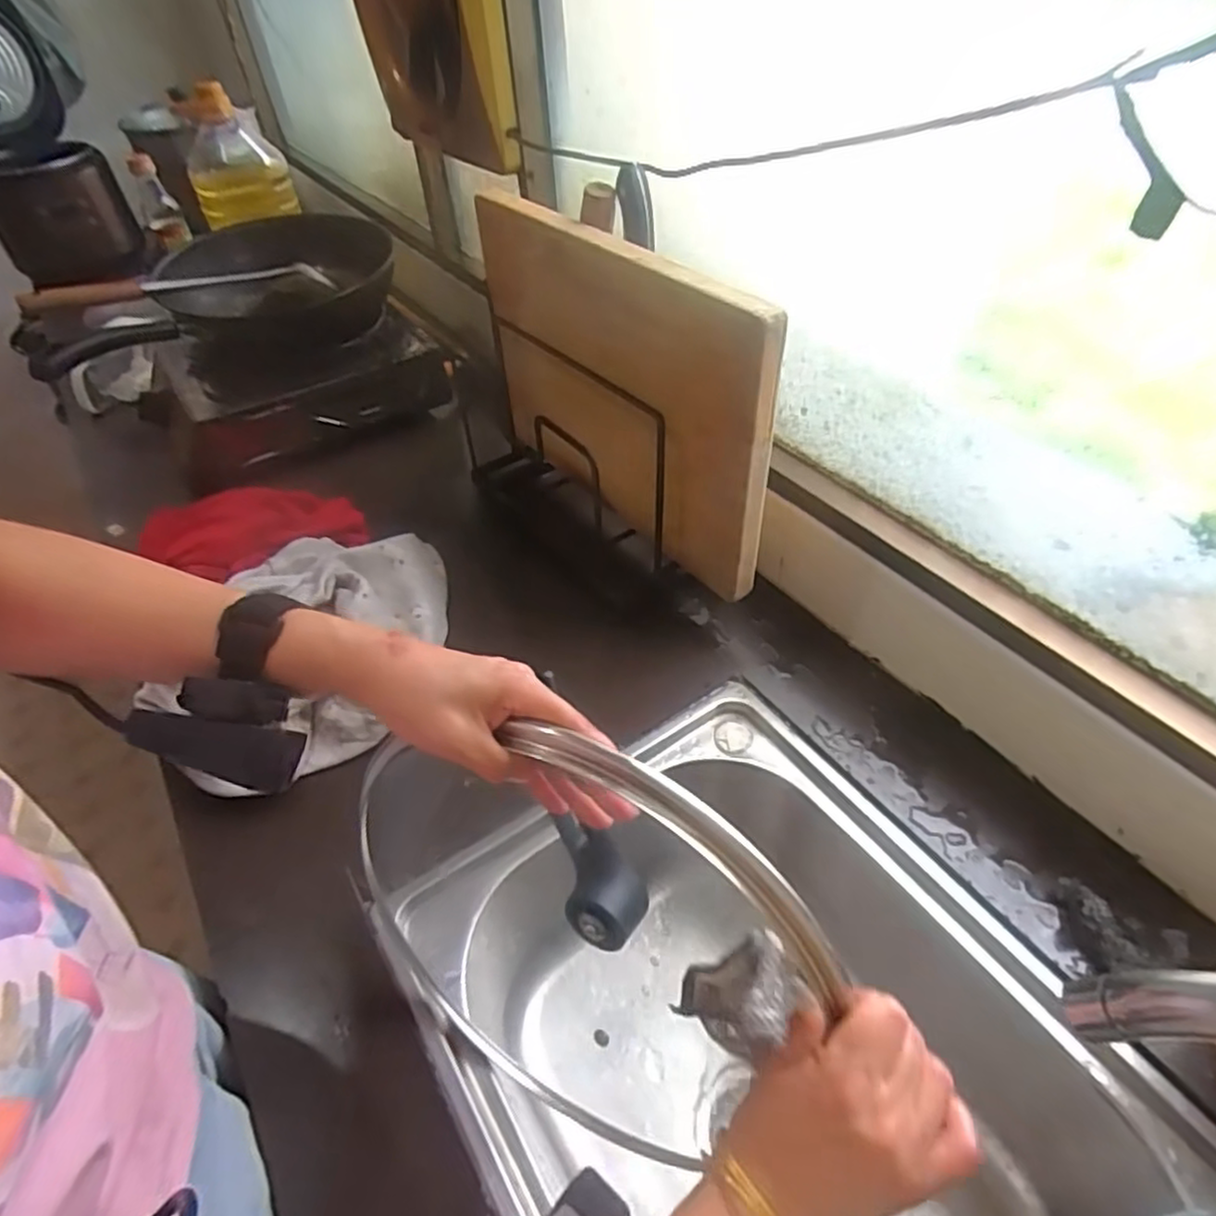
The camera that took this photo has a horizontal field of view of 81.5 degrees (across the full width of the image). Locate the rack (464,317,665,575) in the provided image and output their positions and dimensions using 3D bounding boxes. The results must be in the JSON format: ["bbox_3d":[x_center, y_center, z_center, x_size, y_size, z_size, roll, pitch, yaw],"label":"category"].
[{"bbox_3d":[-0.056,-0.165,0.762,0.095,0.225,0.293,-29,50,-22],"label":"rack"}]

